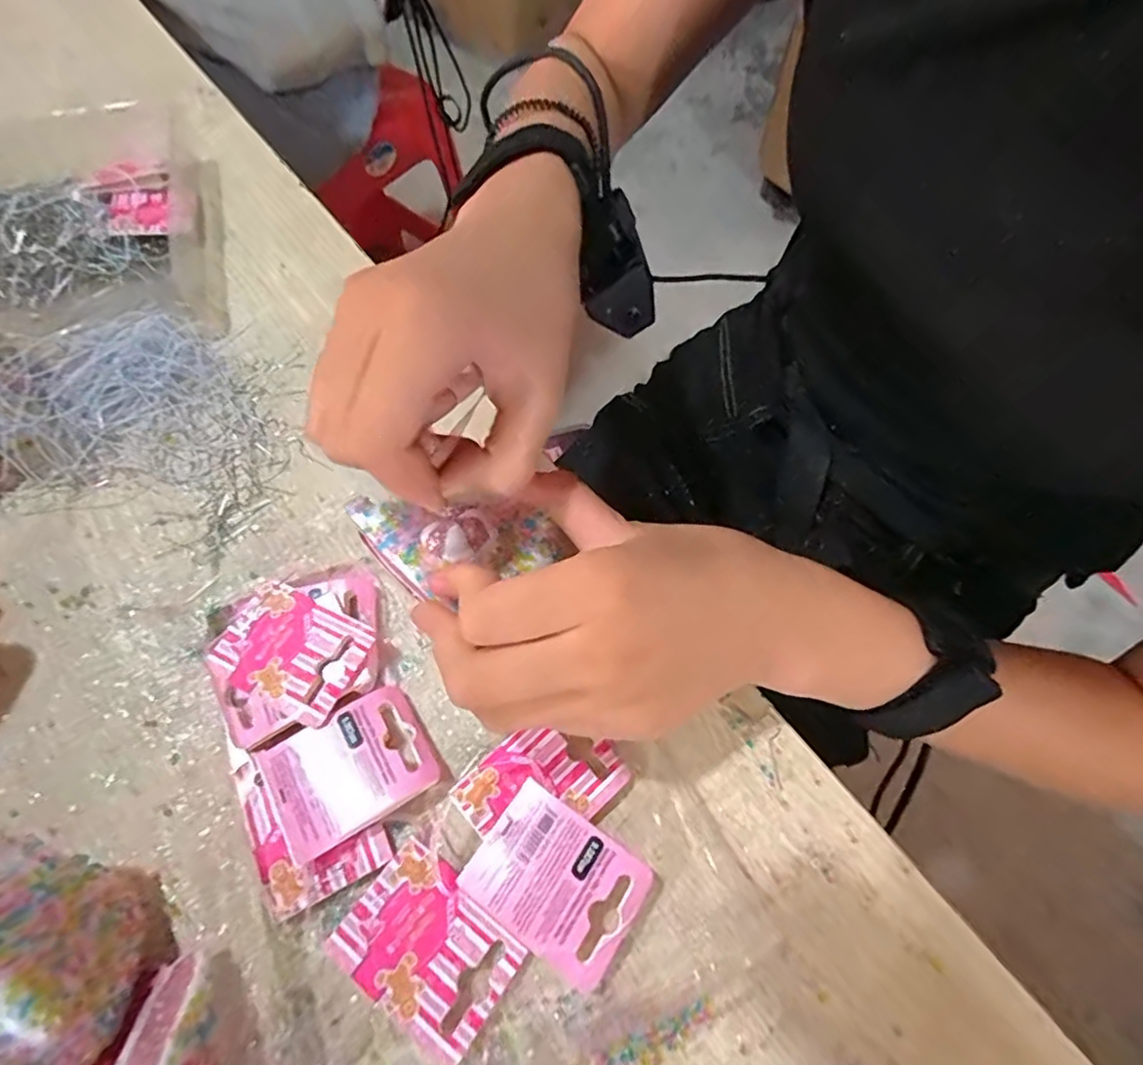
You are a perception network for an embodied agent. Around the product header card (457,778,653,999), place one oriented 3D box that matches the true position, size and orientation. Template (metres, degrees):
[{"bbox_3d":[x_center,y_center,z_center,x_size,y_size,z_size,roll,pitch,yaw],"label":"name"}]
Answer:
[{"bbox_3d":[-0.006,0.125,0.220,0.058,0.006,0.044,29,68,24],"label":"product header card"}]

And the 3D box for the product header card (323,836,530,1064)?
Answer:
[{"bbox_3d":[-0.050,0.144,0.213,0.059,0.004,0.042,33,58,19],"label":"product header card"}]

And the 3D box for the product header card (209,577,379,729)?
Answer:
[{"bbox_3d":[-0.117,0.048,0.254,0.061,0.004,0.043,23,66,14],"label":"product header card"}]

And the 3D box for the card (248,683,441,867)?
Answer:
[{"bbox_3d":[-0.087,0.091,0.237,0.061,0.012,0.047,-29,68,-16],"label":"card"}]

